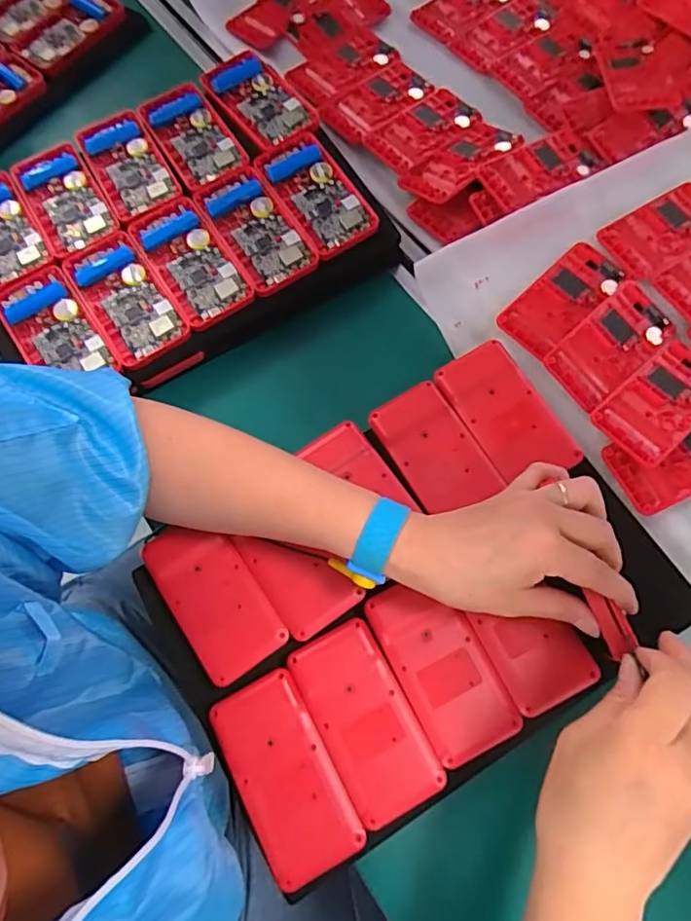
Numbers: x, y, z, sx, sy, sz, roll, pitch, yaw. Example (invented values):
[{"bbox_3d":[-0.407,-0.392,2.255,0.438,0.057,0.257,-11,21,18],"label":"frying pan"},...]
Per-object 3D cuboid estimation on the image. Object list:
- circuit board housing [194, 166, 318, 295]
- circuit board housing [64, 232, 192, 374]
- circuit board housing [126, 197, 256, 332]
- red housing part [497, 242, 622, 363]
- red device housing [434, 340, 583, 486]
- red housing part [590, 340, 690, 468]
[{"bbox_3d":[-0.079,-0.201,0.492,0.062,0.013,0.119,-33,73,-9],"label":"circuit board housing"},{"bbox_3d":[-0.183,-0.135,0.474,0.061,0.016,0.117,-34,73,-10],"label":"circuit board housing"},{"bbox_3d":[-0.132,-0.169,0.482,0.062,0.014,0.118,-33,73,-9],"label":"circuit board housing"},{"bbox_3d":[0.186,-0.140,0.486,0.119,0.006,0.054,-43,75,-12],"label":"red housing part"},{"bbox_3d":[0.124,-0.035,0.445,0.060,0.021,0.114,-30,73,-8],"label":"red device housing"},{"bbox_3d":[0.255,-0.049,0.455,0.116,0.006,0.060,-39,74,-11],"label":"red housing part"}]

